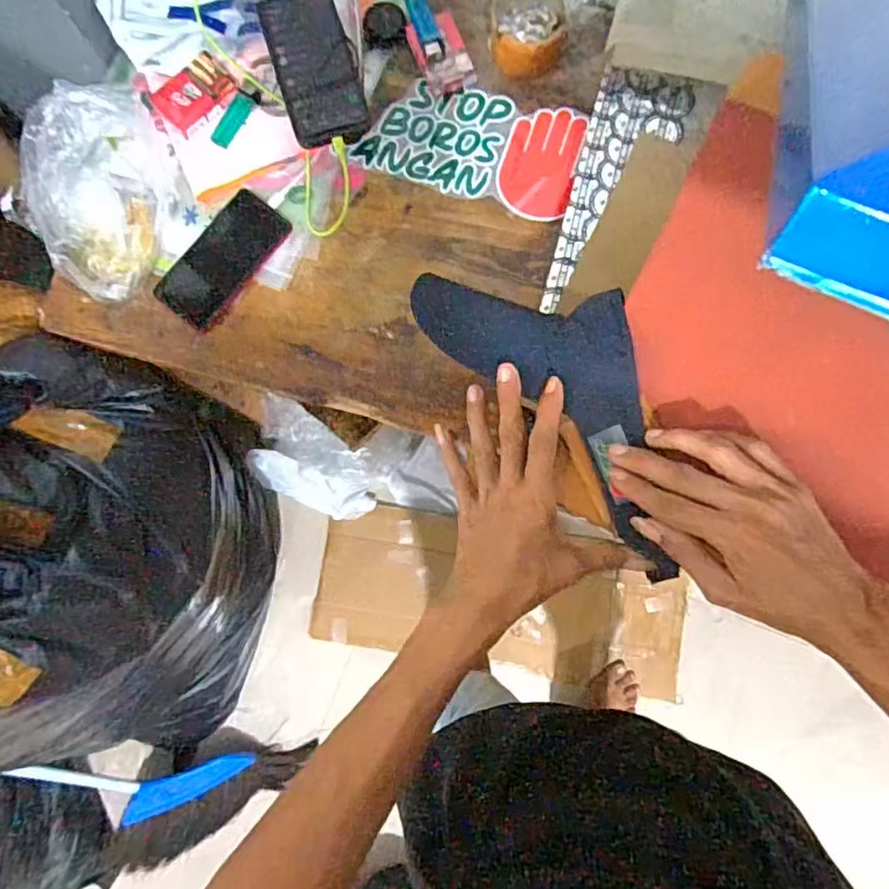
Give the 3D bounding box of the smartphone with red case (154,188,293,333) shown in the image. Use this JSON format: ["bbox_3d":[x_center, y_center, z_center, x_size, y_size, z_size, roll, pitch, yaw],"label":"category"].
[{"bbox_3d":[-0.241,-0.201,0.668,0.081,0.010,0.152,38,85,7],"label":"smartphone with red case"}]

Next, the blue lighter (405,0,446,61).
[{"bbox_3d":[-0.021,-0.466,0.684,0.021,0.015,0.090,-19,82,0],"label":"blue lighter"}]

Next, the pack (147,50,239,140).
[{"bbox_3d":[-0.276,-0.388,0.682,0.083,0.020,0.061,-44,83,-4],"label":"pack"}]

